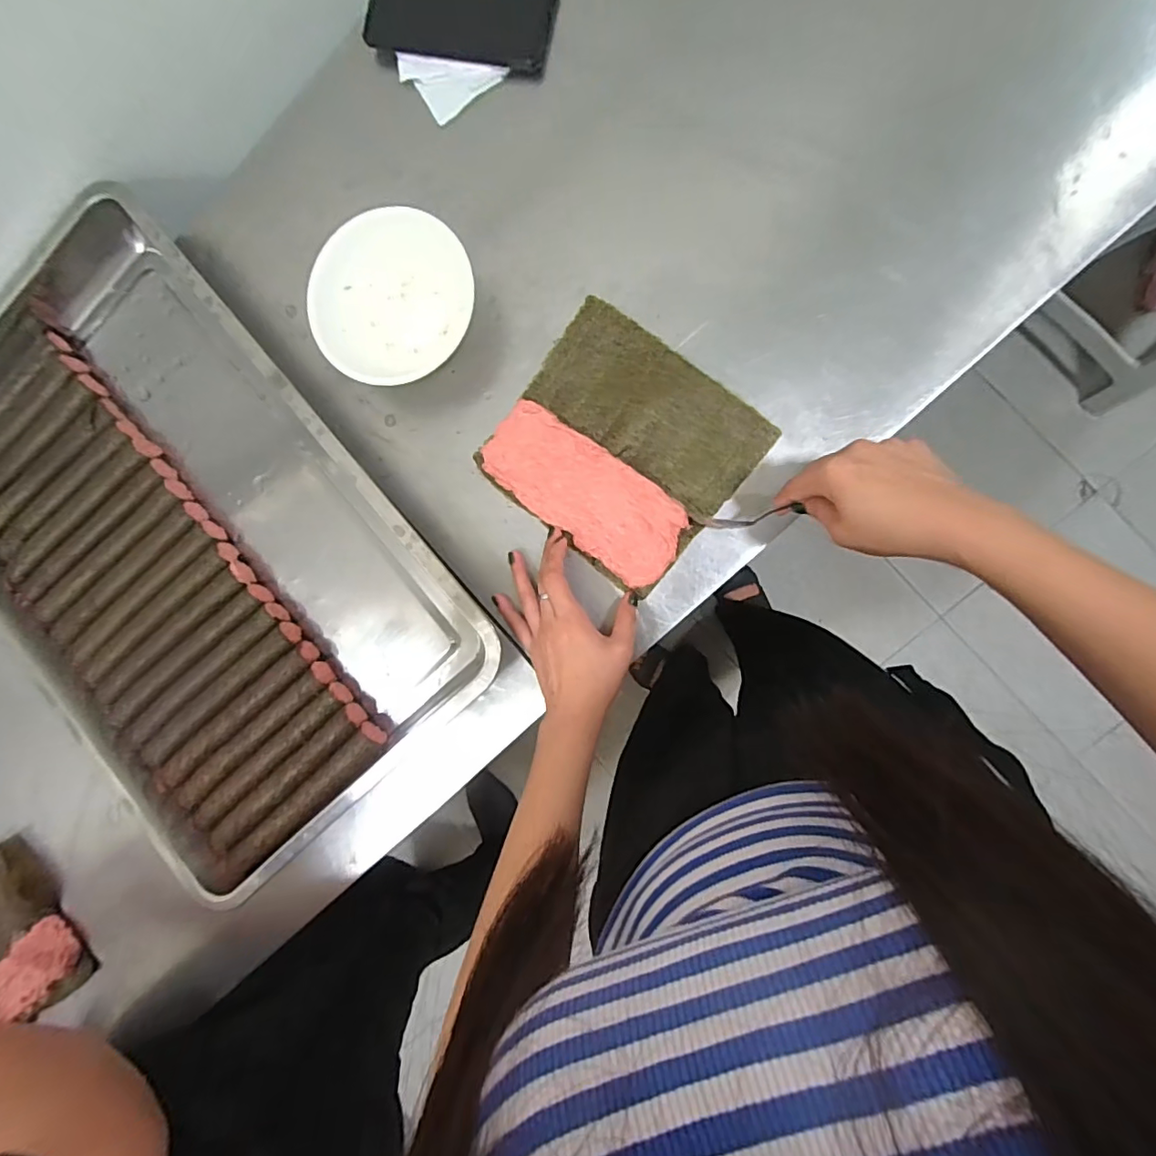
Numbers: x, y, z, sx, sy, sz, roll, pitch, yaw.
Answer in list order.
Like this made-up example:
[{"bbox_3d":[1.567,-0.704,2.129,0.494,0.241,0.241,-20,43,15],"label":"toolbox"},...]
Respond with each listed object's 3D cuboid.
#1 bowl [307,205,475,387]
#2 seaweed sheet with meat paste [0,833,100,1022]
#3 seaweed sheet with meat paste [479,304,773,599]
[{"bbox_3d":[-0.160,-0.242,0.479,0.145,0.043,0.134,0,90,6],"label":"bowl"},{"bbox_3d":[-0.626,0.396,0.589,0.166,0.029,0.173,-38,86,8],"label":"seaweed sheet with meat paste"},{"bbox_3d":[0.036,-0.113,0.469,0.196,0.013,0.181,40,94,4],"label":"seaweed sheet with meat paste"}]

